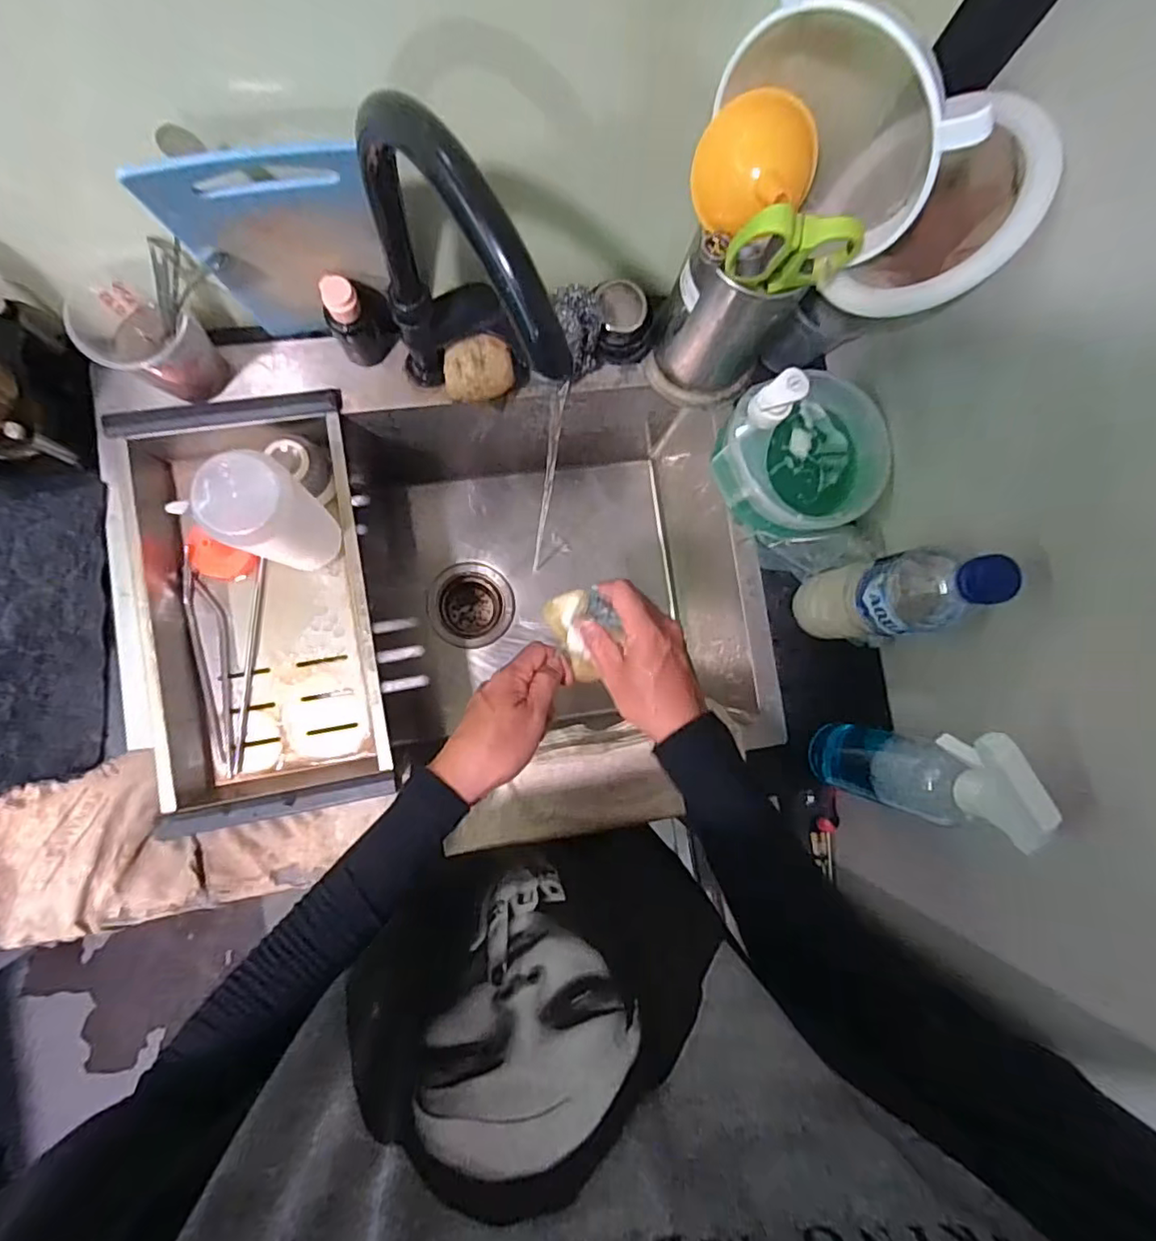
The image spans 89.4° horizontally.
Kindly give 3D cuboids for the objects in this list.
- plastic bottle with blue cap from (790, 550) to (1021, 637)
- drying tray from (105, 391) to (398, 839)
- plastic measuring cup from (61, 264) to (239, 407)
[{"bbox_3d":[0.250,-0.020,0.477,0.058,0.222,0.061,-7,86,-7],"label":"plastic bottle with blue cap"},{"bbox_3d":[-0.297,-0.010,0.550,0.197,0.067,0.370,-9,87,-6],"label":"drying tray"},{"bbox_3d":[-0.361,-0.234,0.495,0.094,0.096,0.075,44,83,-1],"label":"plastic measuring cup"}]

